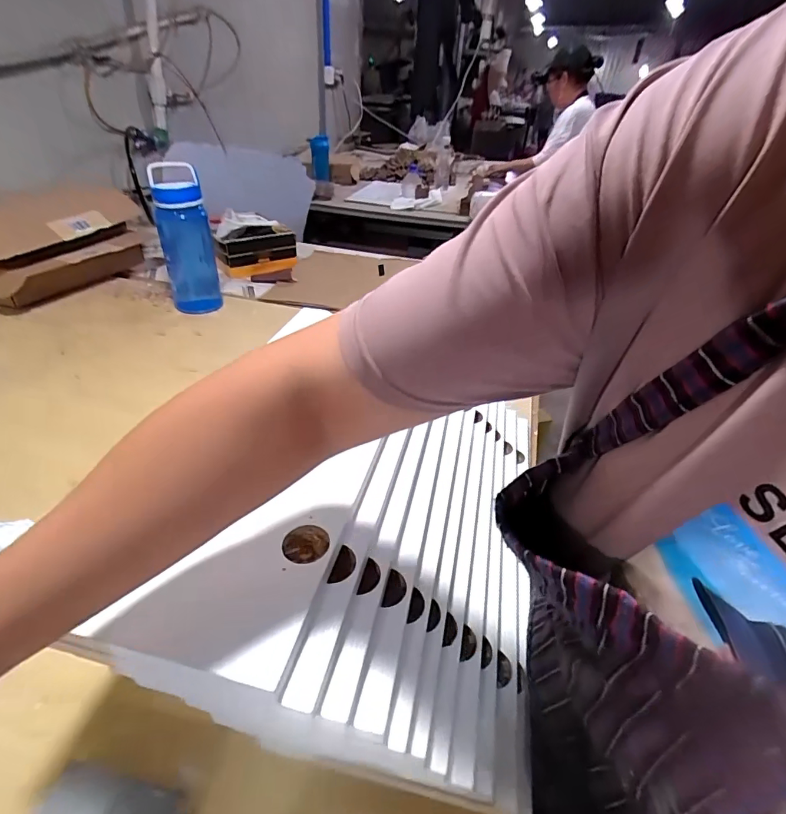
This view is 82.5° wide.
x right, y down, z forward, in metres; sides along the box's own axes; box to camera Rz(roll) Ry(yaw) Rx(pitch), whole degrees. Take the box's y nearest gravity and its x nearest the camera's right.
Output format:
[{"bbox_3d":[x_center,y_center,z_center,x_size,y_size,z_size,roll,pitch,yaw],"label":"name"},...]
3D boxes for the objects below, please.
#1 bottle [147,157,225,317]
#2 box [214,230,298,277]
[{"bbox_3d":[-0.465,-0.379,1.014,0.109,0.302,0.120,-11,39,-19],"label":"bottle"},{"bbox_3d":[-0.390,-0.445,1.304,0.230,0.095,0.072,-12,40,-21],"label":"box"}]

